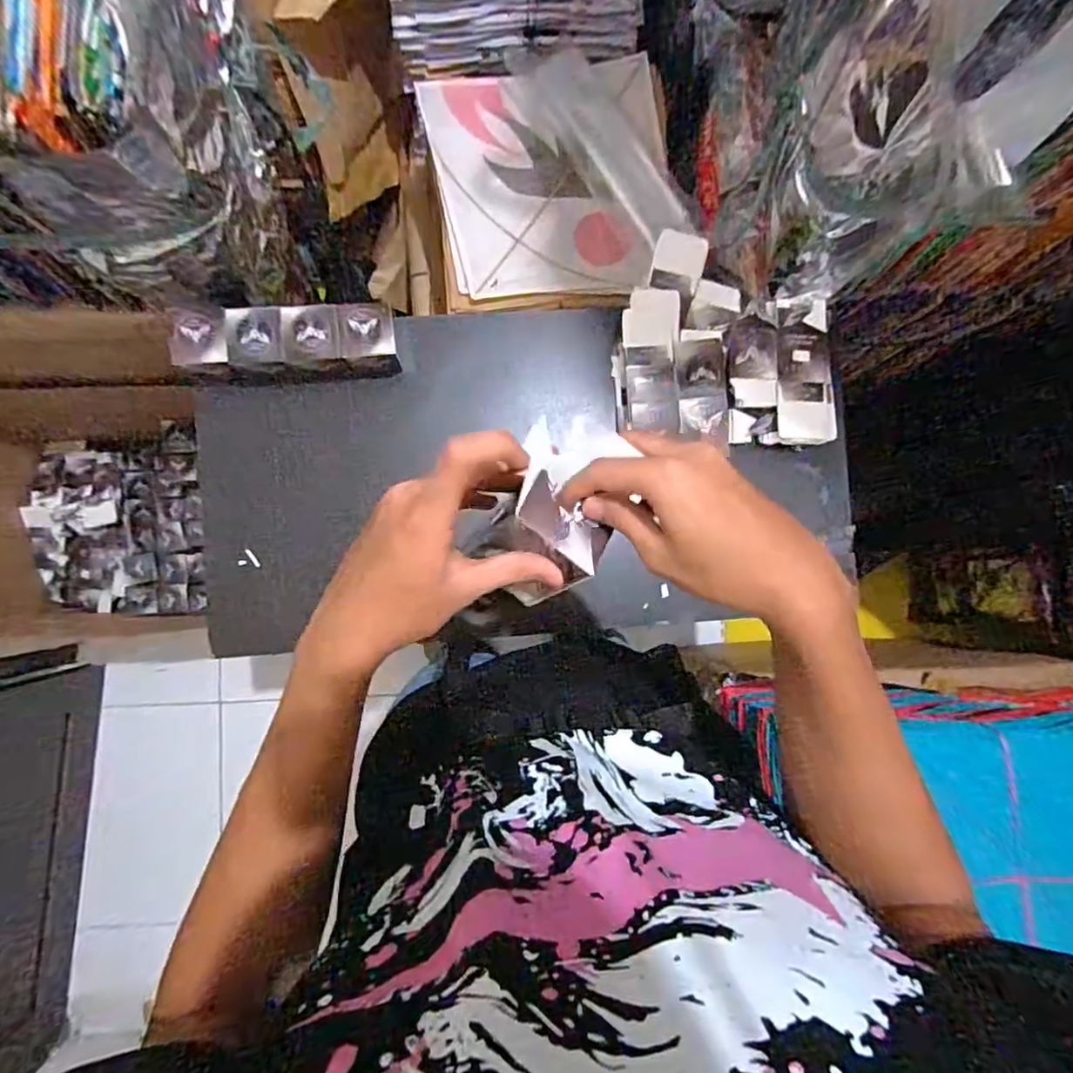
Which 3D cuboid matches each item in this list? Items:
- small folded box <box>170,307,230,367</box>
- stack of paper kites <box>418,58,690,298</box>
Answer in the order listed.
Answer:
[{"bbox_3d":[-0.366,-0.216,0.643,0.060,0.008,0.061,-2,88,-3],"label":"small folded box"},{"bbox_3d":[0.028,-0.520,0.864,0.352,0.030,0.347,-6,88,-3],"label":"stack of paper kites"}]

